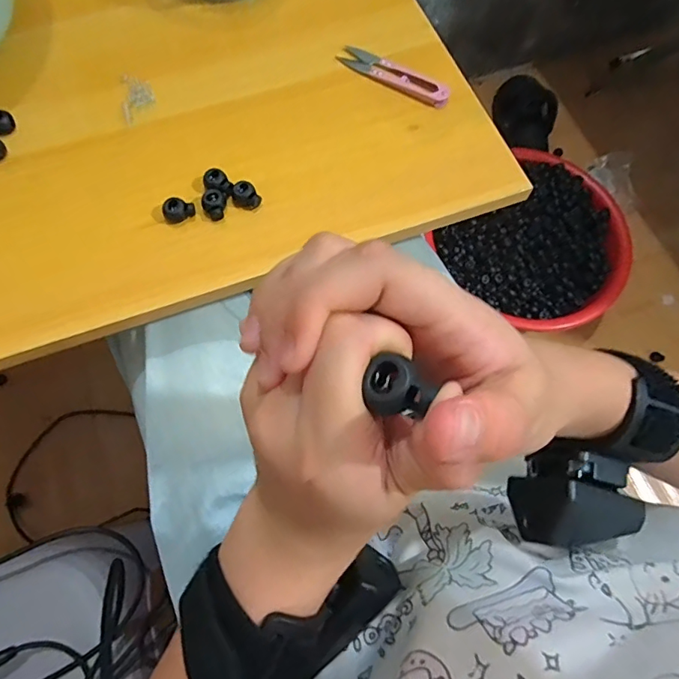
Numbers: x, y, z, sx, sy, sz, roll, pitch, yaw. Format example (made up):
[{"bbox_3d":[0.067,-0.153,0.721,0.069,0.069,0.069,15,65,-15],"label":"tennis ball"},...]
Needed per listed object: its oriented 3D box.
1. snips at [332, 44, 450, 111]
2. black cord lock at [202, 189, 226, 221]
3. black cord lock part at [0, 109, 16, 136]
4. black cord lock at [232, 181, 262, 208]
[{"bbox_3d":[0.045,-0.223,0.416,0.101,0.007,0.021,32,71,10],"label":"snips"},{"bbox_3d":[-0.091,-0.099,0.361,0.017,0.011,0.024,-17,70,-8],"label":"black cord lock"},{"bbox_3d":[-0.263,-0.169,0.385,0.017,0.014,0.013,-36,74,-14],"label":"black cord lock part"},{"bbox_3d":[-0.069,-0.106,0.363,0.019,0.013,0.017,-24,71,-10],"label":"black cord lock"}]

